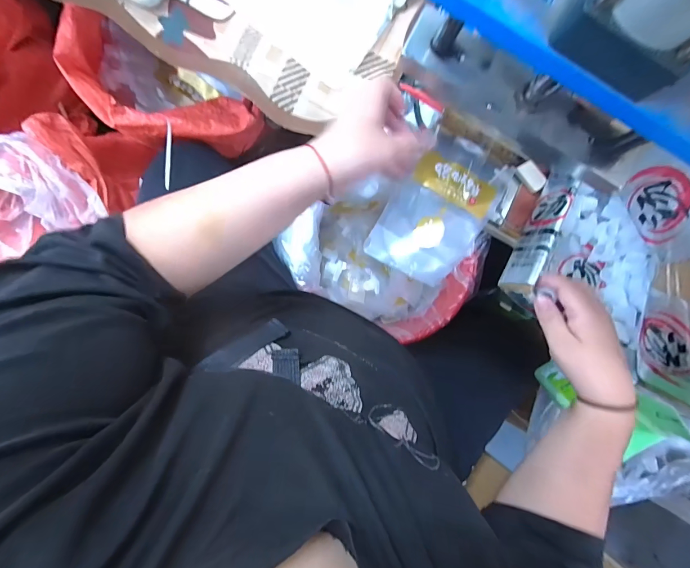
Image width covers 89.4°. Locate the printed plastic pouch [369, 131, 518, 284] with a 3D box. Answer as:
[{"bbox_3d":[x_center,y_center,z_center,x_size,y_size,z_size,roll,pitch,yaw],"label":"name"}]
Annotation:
[{"bbox_3d":[0.109,-0.087,0.407,0.116,0.044,0.164,28,85,-8],"label":"printed plastic pouch"}]

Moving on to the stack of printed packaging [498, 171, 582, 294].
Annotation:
[{"bbox_3d":[0.246,-0.065,0.437,0.023,0.054,0.171,30,78,-7],"label":"stack of printed packaging"}]

